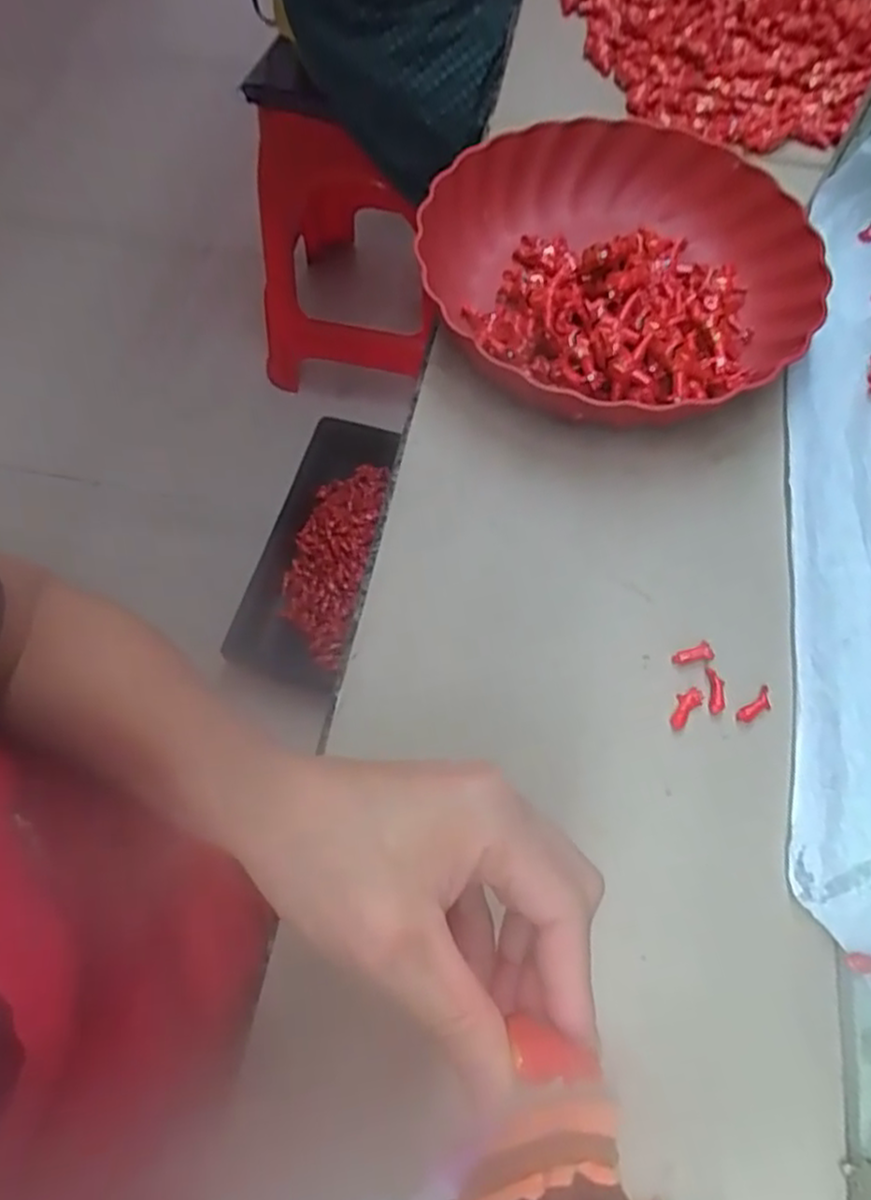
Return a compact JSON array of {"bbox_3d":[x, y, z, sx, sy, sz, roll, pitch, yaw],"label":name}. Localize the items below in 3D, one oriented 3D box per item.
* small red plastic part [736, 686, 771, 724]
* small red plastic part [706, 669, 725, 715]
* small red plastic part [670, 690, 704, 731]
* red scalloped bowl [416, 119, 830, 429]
[{"bbox_3d":[0.162,0.054,0.368,0.022,0.005,0.010,-39,71,-16],"label":"small red plastic part"},{"bbox_3d":[0.142,0.046,0.368,0.008,0.004,0.022,3,66,1],"label":"small red plastic part"},{"bbox_3d":[0.125,0.054,0.365,0.011,0.004,0.024,41,71,16],"label":"small red plastic part"},{"bbox_3d":[0.112,-0.209,0.453,0.234,0.050,0.229,32,69,13],"label":"red scalloped bowl"}]

